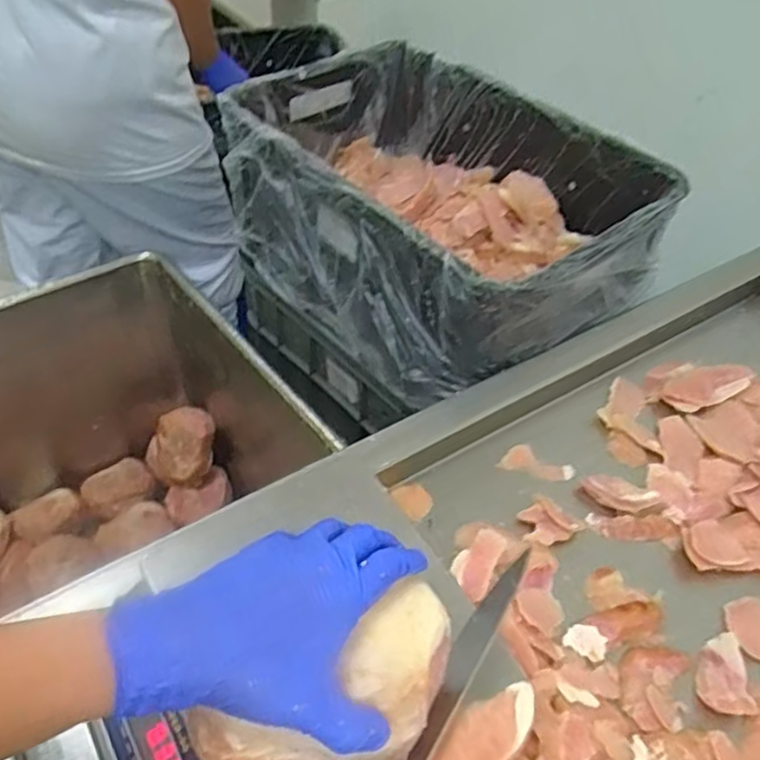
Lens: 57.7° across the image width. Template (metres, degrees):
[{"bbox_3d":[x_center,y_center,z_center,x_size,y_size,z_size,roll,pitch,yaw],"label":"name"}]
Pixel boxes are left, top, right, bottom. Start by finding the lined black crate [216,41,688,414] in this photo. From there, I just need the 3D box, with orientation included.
[{"bbox_3d":[0.075,-0.202,0.945,0.367,0.266,0.517,-32,57,-30],"label":"lined black crate"}]

